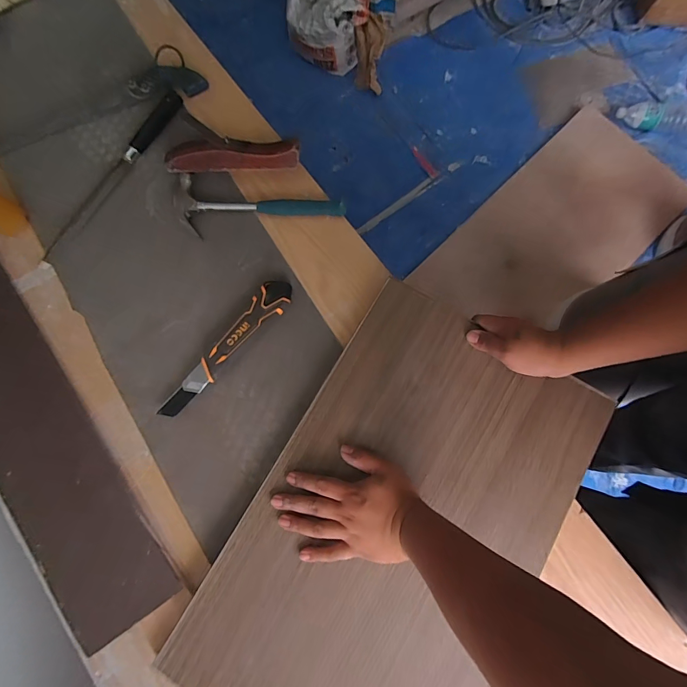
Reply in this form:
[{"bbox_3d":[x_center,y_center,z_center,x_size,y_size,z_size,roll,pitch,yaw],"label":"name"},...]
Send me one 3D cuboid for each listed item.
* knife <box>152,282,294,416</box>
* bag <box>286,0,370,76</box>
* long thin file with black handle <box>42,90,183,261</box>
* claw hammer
[{"bbox_3d":[-0.155,0.008,0.535,0.040,0.022,0.234,38,81,7],"label":"knife"},{"bbox_3d":[-0.052,-1.067,1.263,0.262,0.236,0.201,18,79,4],"label":"bag"},{"bbox_3d":[-0.345,-0.261,0.580,0.026,0.031,0.311,34,81,7],"label":"long thin file with black handle"},{"bbox_3d":[-0.124,-0.189,0.573,0.244,0.021,0.084,8,79,2],"label":"claw hammer"}]

